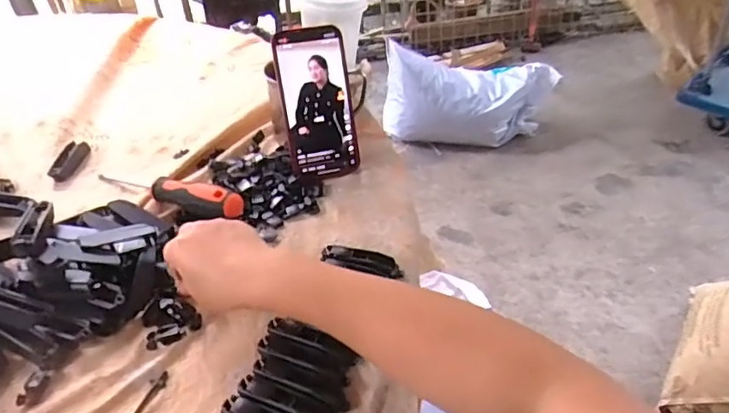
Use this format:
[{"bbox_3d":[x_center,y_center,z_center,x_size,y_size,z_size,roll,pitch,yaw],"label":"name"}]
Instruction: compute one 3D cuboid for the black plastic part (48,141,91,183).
[{"bbox_3d":[-0.339,-0.056,0.595,0.019,0.016,0.065,5,42,7],"label":"black plastic part"}]

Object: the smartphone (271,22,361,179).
[{"bbox_3d":[-0.051,-0.111,0.557,0.074,0.156,0.006,-11,15,-8],"label":"smartphone"}]

